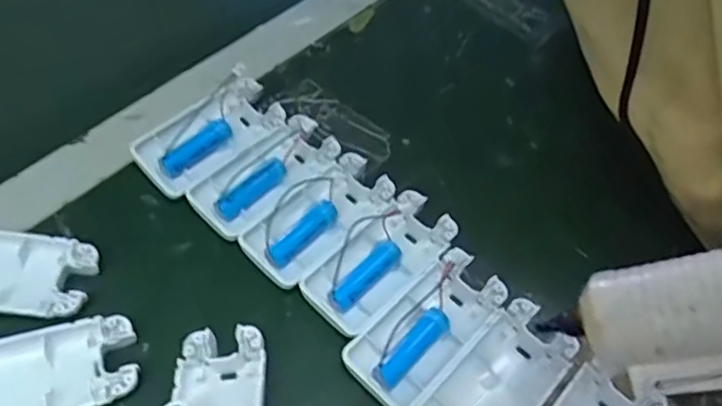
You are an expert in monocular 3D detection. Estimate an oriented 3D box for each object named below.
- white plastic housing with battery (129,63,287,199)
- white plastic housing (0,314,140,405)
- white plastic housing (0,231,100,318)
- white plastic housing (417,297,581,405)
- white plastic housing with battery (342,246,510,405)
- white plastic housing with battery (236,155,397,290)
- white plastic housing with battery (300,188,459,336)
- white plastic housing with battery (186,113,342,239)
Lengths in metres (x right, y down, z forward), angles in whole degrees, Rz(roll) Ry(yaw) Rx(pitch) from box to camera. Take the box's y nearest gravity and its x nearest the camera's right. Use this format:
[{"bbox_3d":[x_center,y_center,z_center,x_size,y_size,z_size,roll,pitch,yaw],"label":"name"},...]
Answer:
[{"bbox_3d":[-0.095,-0.043,0.377,0.047,0.022,0.094,38,62,19],"label":"white plastic housing with battery"},{"bbox_3d":[-0.161,0.086,0.292,0.094,0.011,0.045,-13,59,-13],"label":"white plastic housing"},{"bbox_3d":[-0.194,0.037,0.321,0.096,0.014,0.047,5,56,-1],"label":"white plastic housing"},{"bbox_3d":[0.072,0.094,0.307,0.046,0.012,0.094,40,62,20],"label":"white plastic housing"},{"bbox_3d":[0.036,0.067,0.321,0.044,0.014,0.093,39,62,20],"label":"white plastic housing with battery"},{"bbox_3d":[-0.025,0.008,0.353,0.051,0.020,0.093,39,62,19],"label":"white plastic housing with battery"},{"bbox_3d":[0.011,0.033,0.342,0.048,0.016,0.093,40,63,20],"label":"white plastic housing with battery"},{"bbox_3d":[-0.056,-0.017,0.367,0.044,0.019,0.094,39,62,20],"label":"white plastic housing with battery"}]

